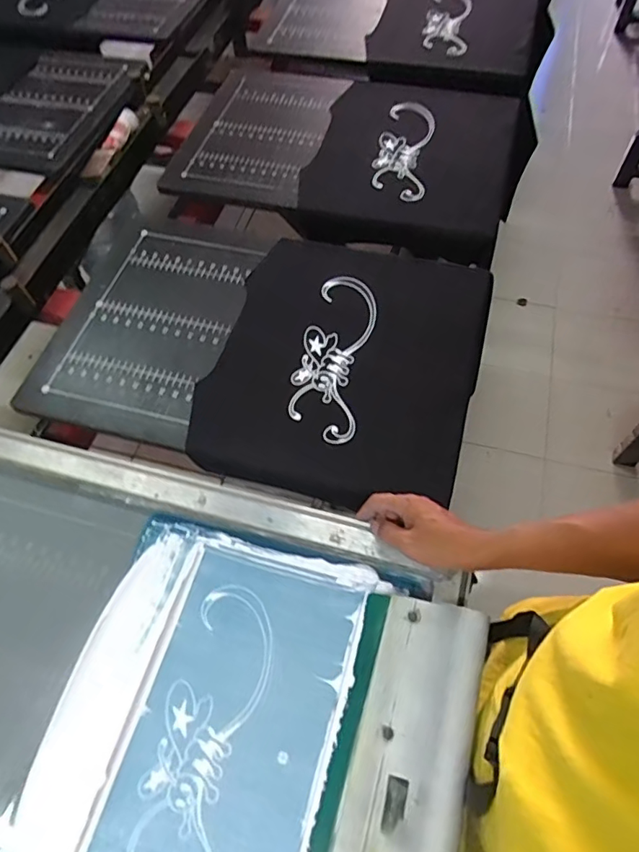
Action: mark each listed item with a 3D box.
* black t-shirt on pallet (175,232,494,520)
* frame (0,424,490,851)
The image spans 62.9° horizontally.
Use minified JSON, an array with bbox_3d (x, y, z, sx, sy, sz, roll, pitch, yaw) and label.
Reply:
[{"bbox_3d":[0.045,-0.095,0.746,0.343,0.073,0.399,14,61,9],"label":"black t-shirt on pallet"},{"bbox_3d":[-0.202,0.261,0.507,0.655,0.060,0.456,14,63,11],"label":"frame"}]

